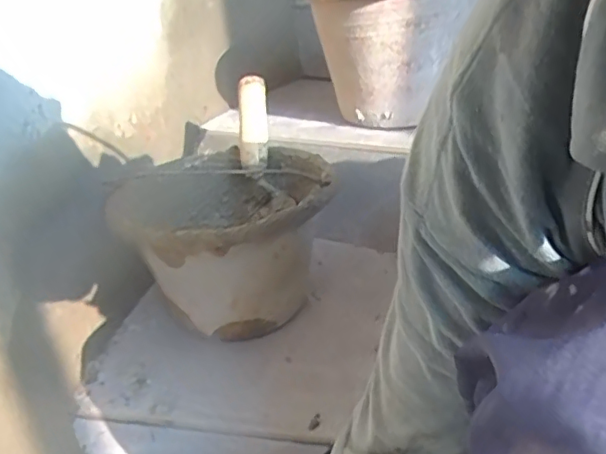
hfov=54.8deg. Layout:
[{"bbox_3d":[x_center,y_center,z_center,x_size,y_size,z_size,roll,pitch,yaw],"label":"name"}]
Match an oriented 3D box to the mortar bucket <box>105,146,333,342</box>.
[{"bbox_3d":[-0.085,0.026,0.700,0.243,0.168,0.252,-20,27,-27],"label":"mortar bucket"}]

